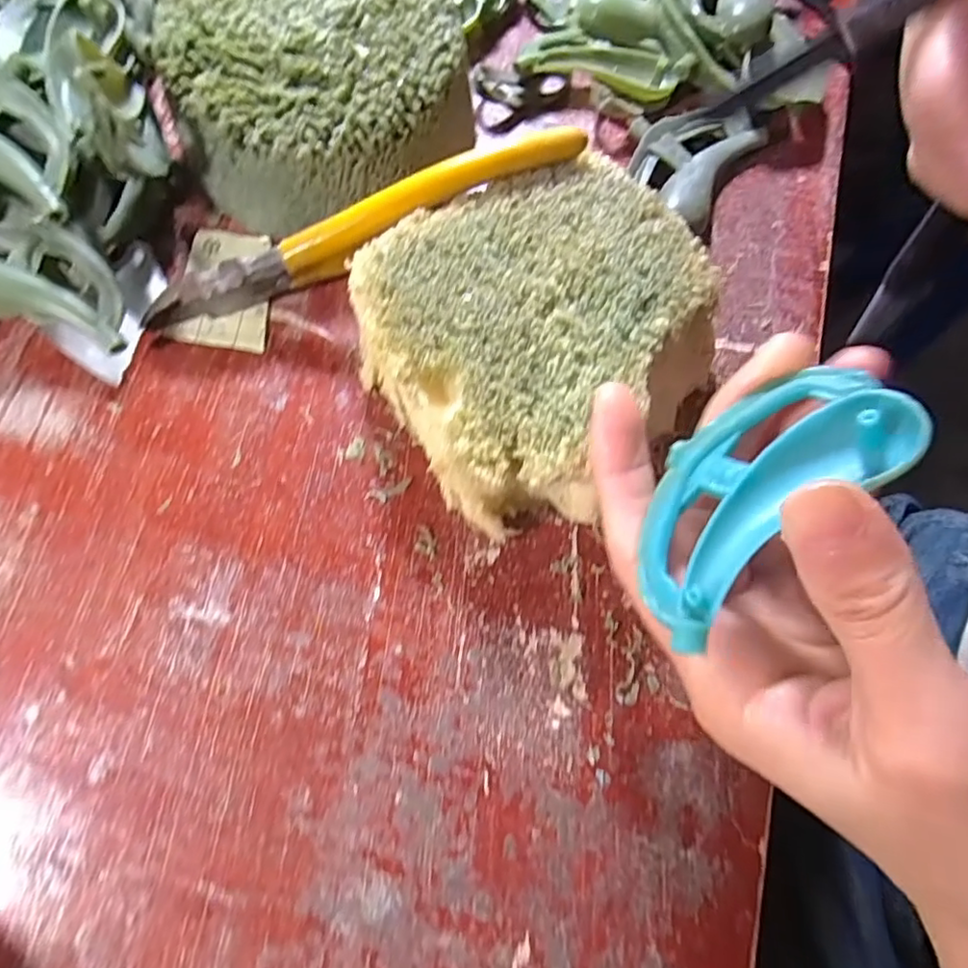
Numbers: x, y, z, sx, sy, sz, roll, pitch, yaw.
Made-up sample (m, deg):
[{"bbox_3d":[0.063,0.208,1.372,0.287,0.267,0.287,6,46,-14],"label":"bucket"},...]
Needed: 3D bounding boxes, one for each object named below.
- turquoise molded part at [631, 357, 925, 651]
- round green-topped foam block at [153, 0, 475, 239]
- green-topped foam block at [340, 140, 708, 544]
[{"bbox_3d":[0.056,0.001,0.128,0.062,0.028,0.031,-37,78,-11],"label":"turquoise molded part"},{"bbox_3d":[-0.059,-0.146,0.220,0.104,0.046,0.099,-28,76,-9],"label":"round green-topped foam block"},{"bbox_3d":[0.019,-0.043,0.195,0.106,0.043,0.098,-32,77,-11],"label":"green-topped foam block"}]

